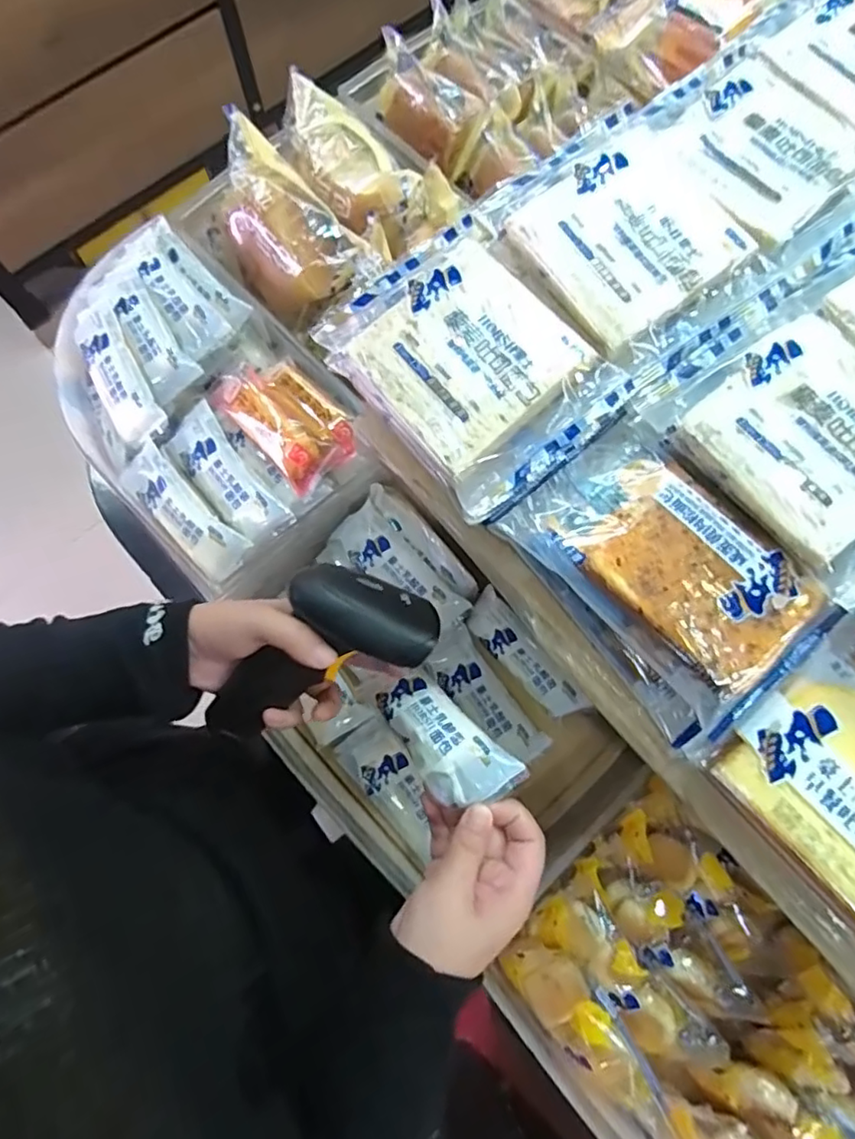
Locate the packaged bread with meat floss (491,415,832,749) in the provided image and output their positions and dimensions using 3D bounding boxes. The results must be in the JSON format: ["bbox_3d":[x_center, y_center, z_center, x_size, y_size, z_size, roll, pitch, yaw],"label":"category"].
[{"bbox_3d":[0.122,-0.002,0.318,0.094,0.032,0.151,-37,78,-9],"label":"packaged bread with meat floss"}]

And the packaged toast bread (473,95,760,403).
[{"bbox_3d":[0.121,-0.185,0.339,0.131,0.020,0.145,-29,77,-8],"label":"packaged toast bread"}]

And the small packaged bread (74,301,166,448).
[{"bbox_3d":[-0.249,-0.158,0.491,0.045,0.023,0.117,-33,85,13],"label":"small packaged bread"}]

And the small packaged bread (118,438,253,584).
[{"bbox_3d":[-0.193,-0.046,0.477,0.121,0.025,0.039,44,79,10],"label":"small packaged bread"}]

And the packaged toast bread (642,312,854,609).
[{"bbox_3d":[0.199,-0.064,0.308,0.105,0.016,0.128,-37,78,-9],"label":"packaged toast bread"}]

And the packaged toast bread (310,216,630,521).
[{"bbox_3d":[0.024,-0.113,0.336,0.106,0.031,0.142,-37,78,-9],"label":"packaged toast bread"}]

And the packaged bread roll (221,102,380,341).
[{"bbox_3d":[-0.126,-0.288,0.530,0.083,0.087,0.165,-39,79,-10],"label":"packaged bread roll"}]

